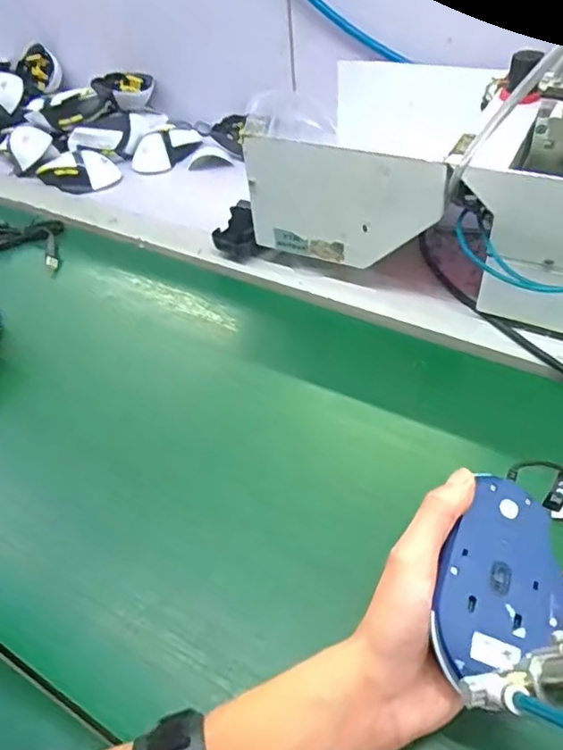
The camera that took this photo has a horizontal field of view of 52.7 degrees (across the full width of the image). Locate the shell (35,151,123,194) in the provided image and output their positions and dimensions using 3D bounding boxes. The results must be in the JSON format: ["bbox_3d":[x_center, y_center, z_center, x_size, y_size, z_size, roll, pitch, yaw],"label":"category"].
[{"bbox_3d":[-0.287,-0.285,0.802,0.109,0.035,0.061,-8,47,0],"label":"shell"}]

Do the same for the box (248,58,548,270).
[{"bbox_3d":[0.110,-0.231,0.602,0.188,0.114,0.236,20,53,23],"label":"box"}]

